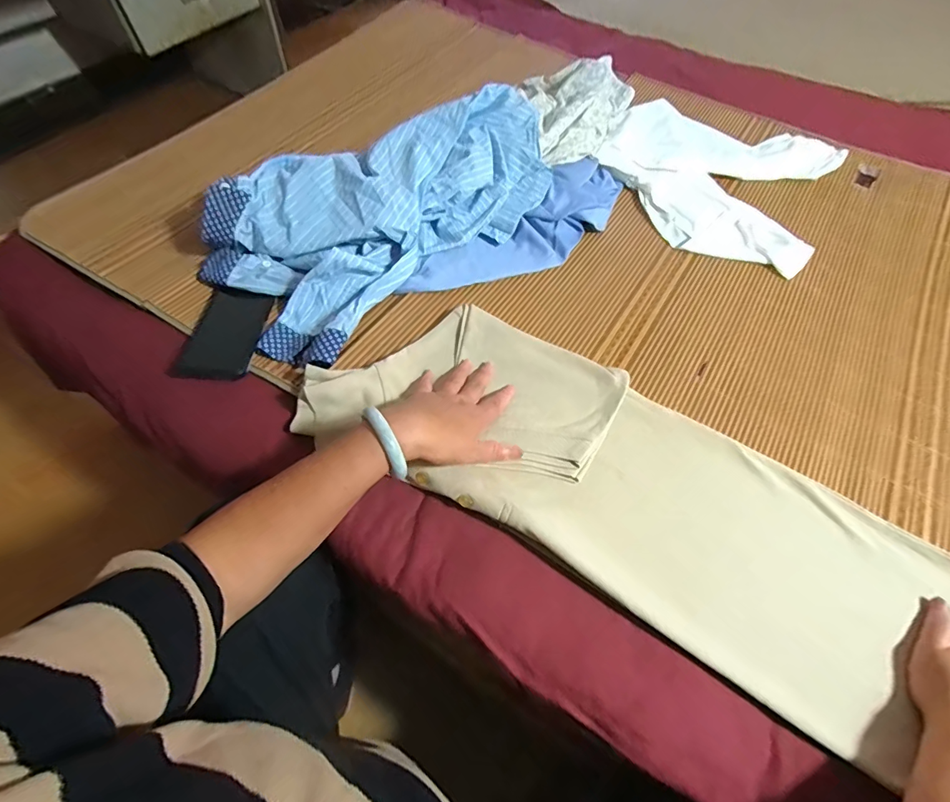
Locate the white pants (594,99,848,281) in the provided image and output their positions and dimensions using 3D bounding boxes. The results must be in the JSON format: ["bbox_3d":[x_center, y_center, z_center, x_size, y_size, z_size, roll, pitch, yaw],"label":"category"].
[{"bbox_3d":[0.406,-0.392,0.787,0.369,0.029,0.369,29,62,15],"label":"white pants"}]

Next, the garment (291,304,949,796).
[{"bbox_3d":[0.177,0.095,0.469,0.731,0.043,0.245,29,62,13],"label":"garment"}]

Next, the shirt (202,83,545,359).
[{"bbox_3d":[-0.116,-0.280,0.647,0.282,0.101,0.523,37,64,19],"label":"shirt"}]

